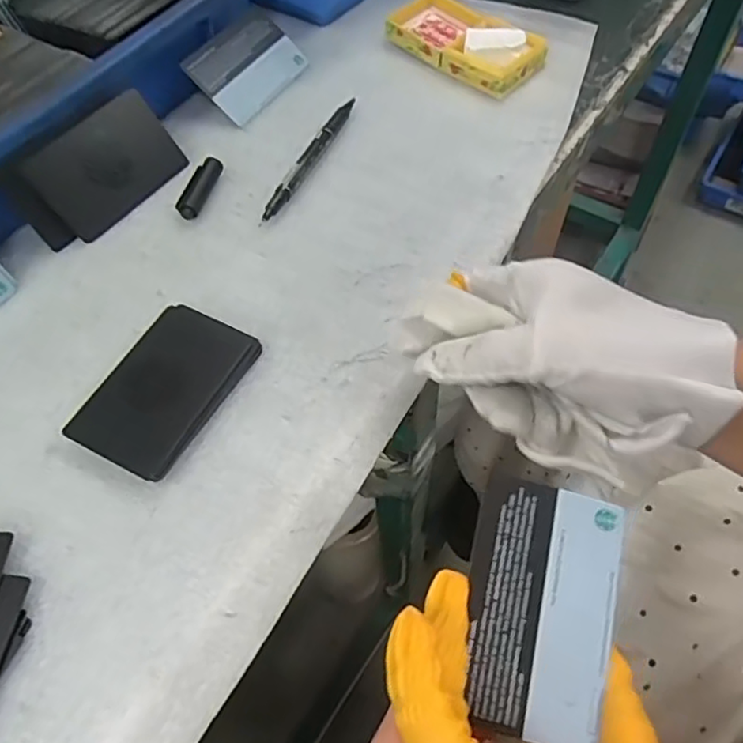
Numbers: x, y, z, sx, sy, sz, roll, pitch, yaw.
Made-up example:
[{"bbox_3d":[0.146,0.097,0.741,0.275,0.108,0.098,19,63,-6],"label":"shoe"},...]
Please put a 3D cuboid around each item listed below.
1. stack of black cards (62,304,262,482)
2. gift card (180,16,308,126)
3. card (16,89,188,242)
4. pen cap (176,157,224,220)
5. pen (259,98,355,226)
[{"bbox_3d":[-0.101,0.007,0.306,0.056,0.015,0.087,24,63,15],"label":"stack of black cards"},{"bbox_3d":[-0.086,-0.216,0.433,0.054,0.005,0.081,42,64,-15],"label":"gift card"},{"bbox_3d":[-0.158,-0.124,0.371,0.004,0.055,0.086,16,56,45],"label":"card"},{"bbox_3d":[-0.106,-0.114,0.383,0.014,0.011,0.045,18,61,11],"label":"pen cap"},{"bbox_3d":[-0.038,-0.137,0.395,0.011,0.010,0.121,21,62,13],"label":"pen"}]

